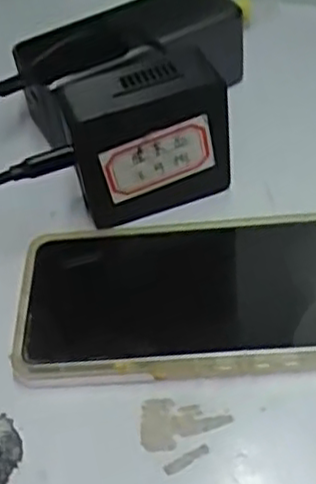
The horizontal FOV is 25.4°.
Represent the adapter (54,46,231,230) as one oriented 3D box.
[{"bbox_3d":[-0.007,-0.056,0.358,0.080,0.075,0.037,-18,49,-8],"label":"adapter"}]

